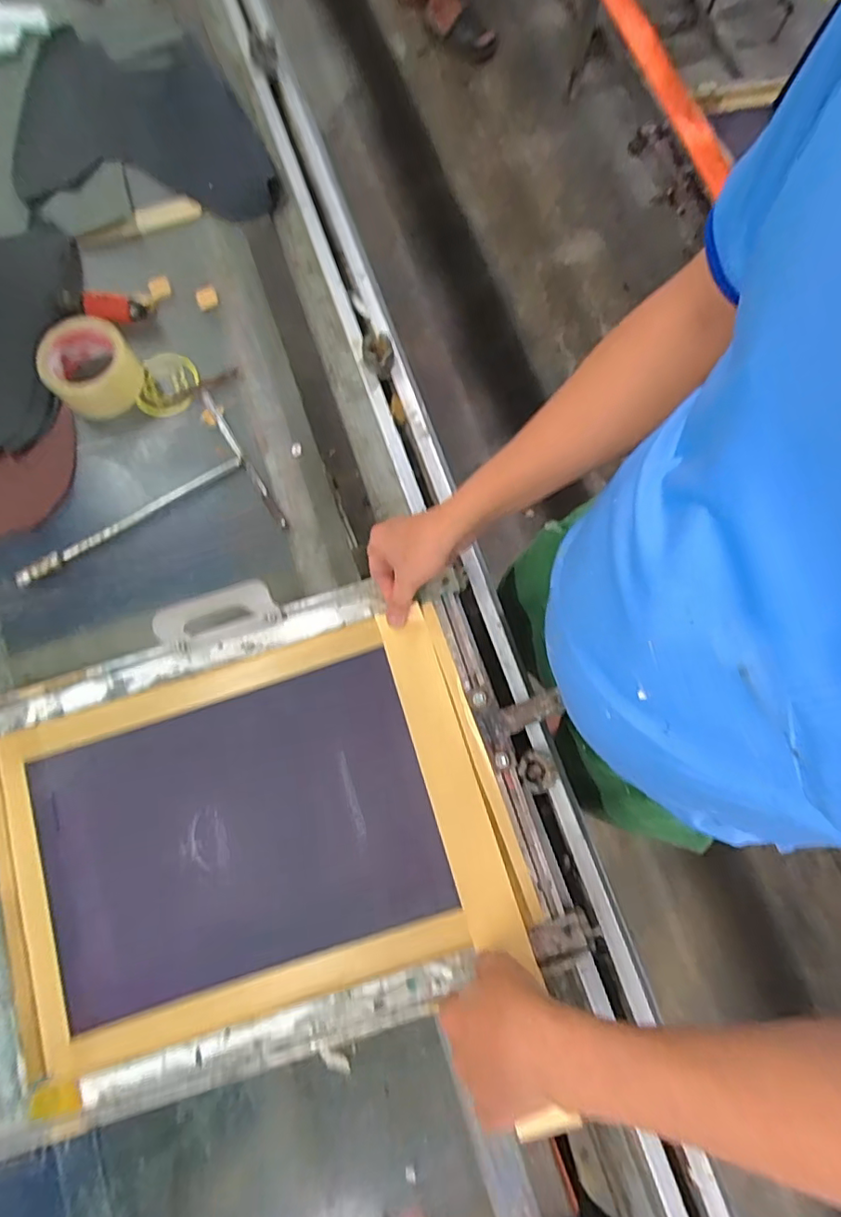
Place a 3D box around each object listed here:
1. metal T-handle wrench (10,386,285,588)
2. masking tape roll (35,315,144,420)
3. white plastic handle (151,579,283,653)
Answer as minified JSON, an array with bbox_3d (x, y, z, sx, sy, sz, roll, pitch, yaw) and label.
[{"bbox_3d":[-0.323,-0.108,0.624,0.279,0.014,0.180,-31,79,-7],"label":"metal T-handle wrench"},{"bbox_3d":[-0.390,-0.285,0.653,0.099,0.055,0.097,0,77,0],"label":"masking tape roll"},{"bbox_3d":[-0.207,0.008,0.563,0.118,0.014,0.052,-18,122,-2],"label":"white plastic handle"}]

